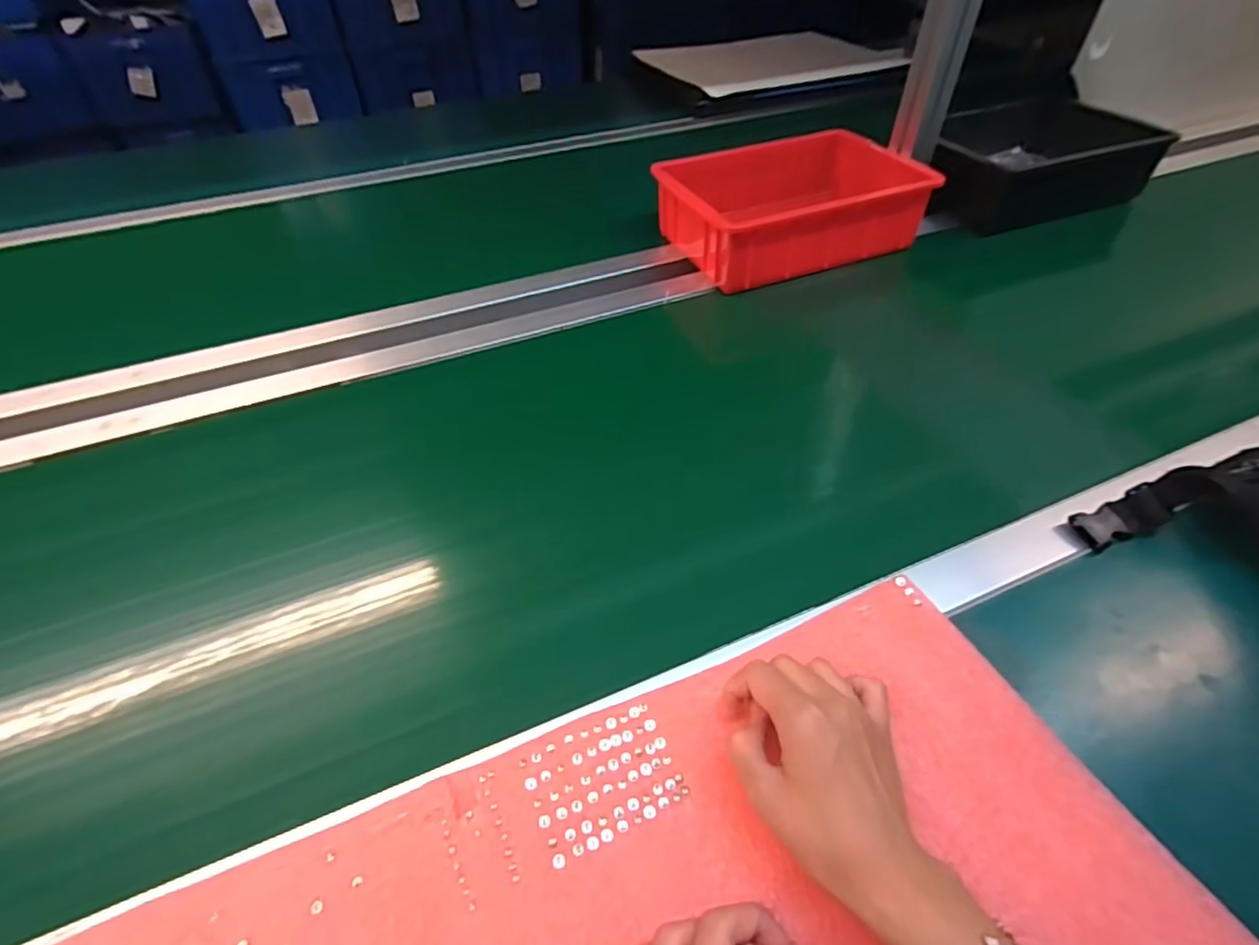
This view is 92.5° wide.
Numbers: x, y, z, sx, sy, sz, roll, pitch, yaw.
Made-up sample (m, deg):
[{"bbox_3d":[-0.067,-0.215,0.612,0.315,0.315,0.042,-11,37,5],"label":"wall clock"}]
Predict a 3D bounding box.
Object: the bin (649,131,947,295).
[{"bbox_3d":[0.202,-0.343,0.771,0.299,0.083,0.207,-18,48,-14],"label":"bin"}]

